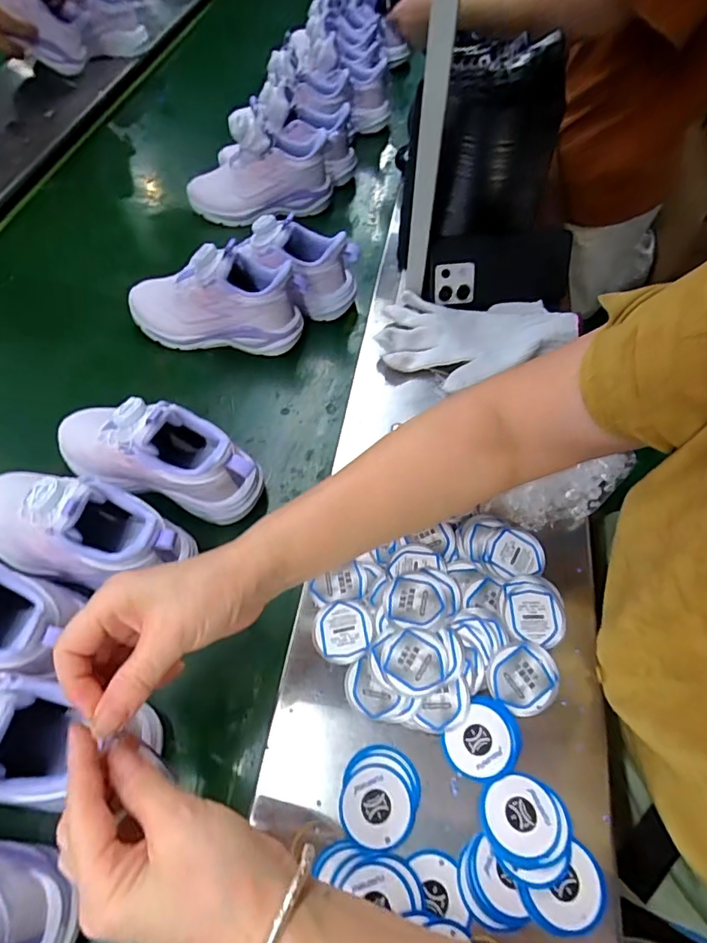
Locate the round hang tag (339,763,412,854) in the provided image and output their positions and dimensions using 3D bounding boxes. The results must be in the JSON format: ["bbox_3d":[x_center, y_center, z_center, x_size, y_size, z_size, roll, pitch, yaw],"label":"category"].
[{"bbox_3d":[0.014,0.223,0.337,0.046,0.004,0.048,0,53,0],"label":"round hang tag"}]

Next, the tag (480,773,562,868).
[{"bbox_3d":[0.108,0.224,0.329,0.048,0.004,0.048,-4,46,4],"label":"tag"}]

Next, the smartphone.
[{"bbox_3d":[0.166,-0.233,0.588,0.162,0.013,0.084,-1,99,-1],"label":"smartphone"}]

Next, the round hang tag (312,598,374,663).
[{"bbox_3d":[-0.009,0.125,0.401,0.044,0.004,0.046,0,53,0],"label":"round hang tag"}]

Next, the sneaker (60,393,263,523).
[{"bbox_3d":[-0.195,-0.019,0.464,0.215,0.104,0.085,15,55,11],"label":"sneaker"}]

